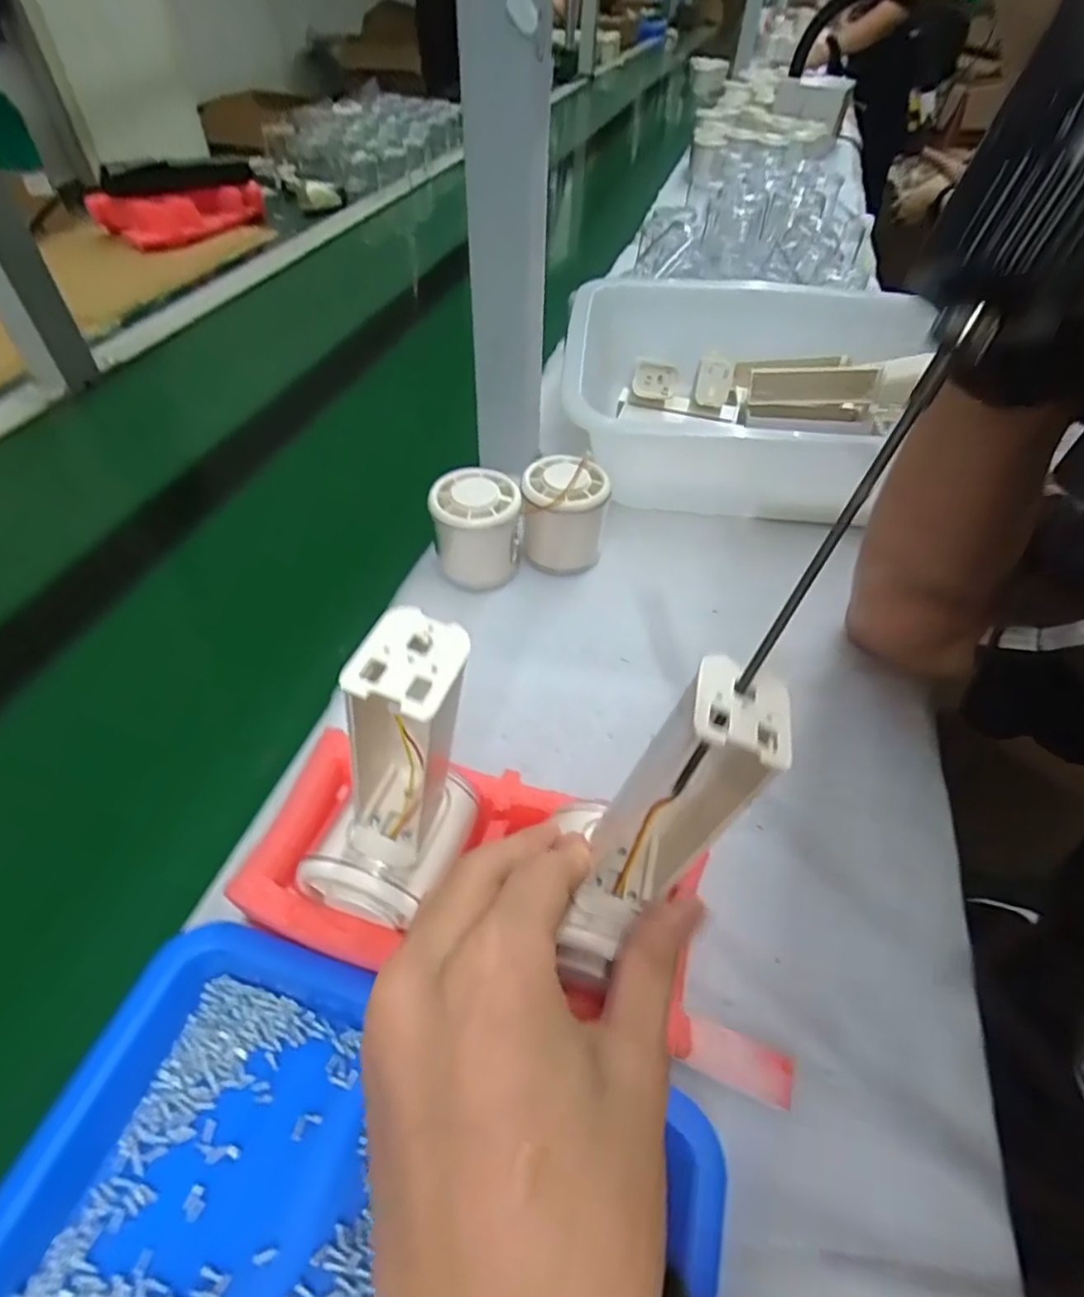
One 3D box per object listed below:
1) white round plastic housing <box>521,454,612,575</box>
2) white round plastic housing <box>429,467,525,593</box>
[{"bbox_3d":[0.015,-0.085,0.422,0.054,0.066,0.051,1,48,-1],"label":"white round plastic housing"},{"bbox_3d":[-0.042,-0.077,0.414,0.057,0.062,0.054,-5,48,-7],"label":"white round plastic housing"}]

